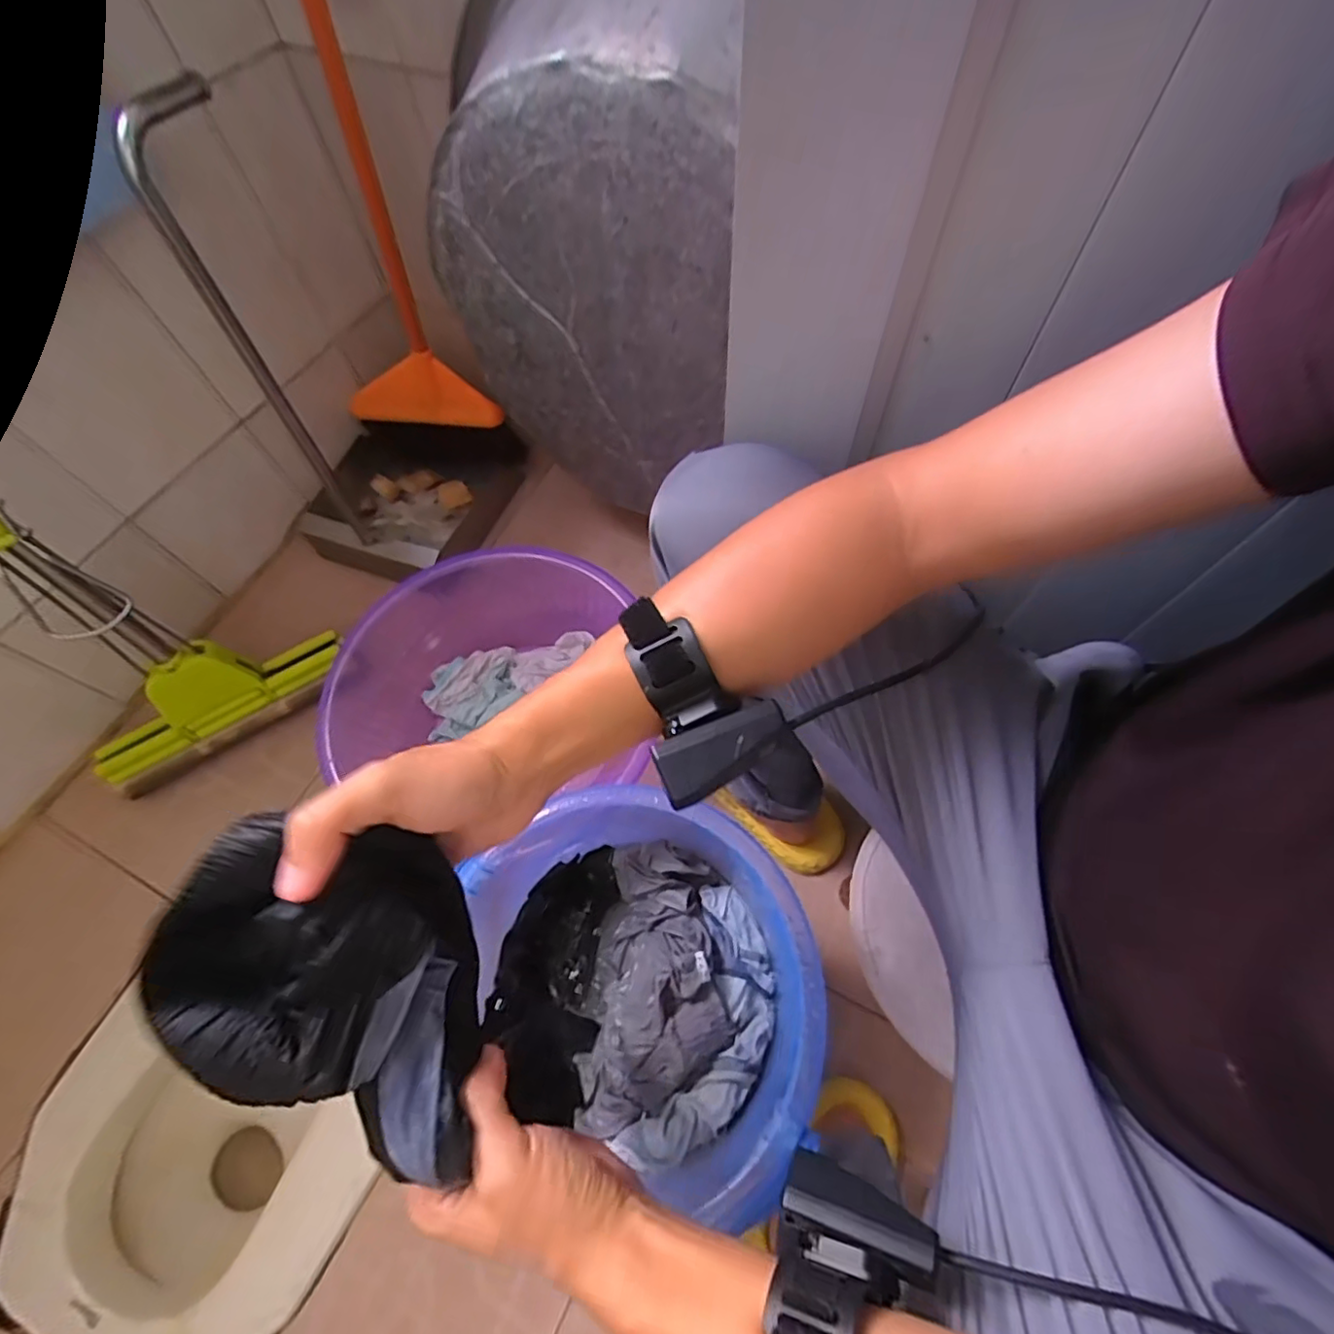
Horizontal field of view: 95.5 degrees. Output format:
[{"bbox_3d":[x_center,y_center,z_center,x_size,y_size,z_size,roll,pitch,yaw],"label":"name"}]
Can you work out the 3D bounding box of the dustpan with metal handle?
[{"bbox_3d":[-0.430,-0.365,0.826,0.275,0.604,0.285,19,65,12],"label":"dustpan with metal handle"}]

